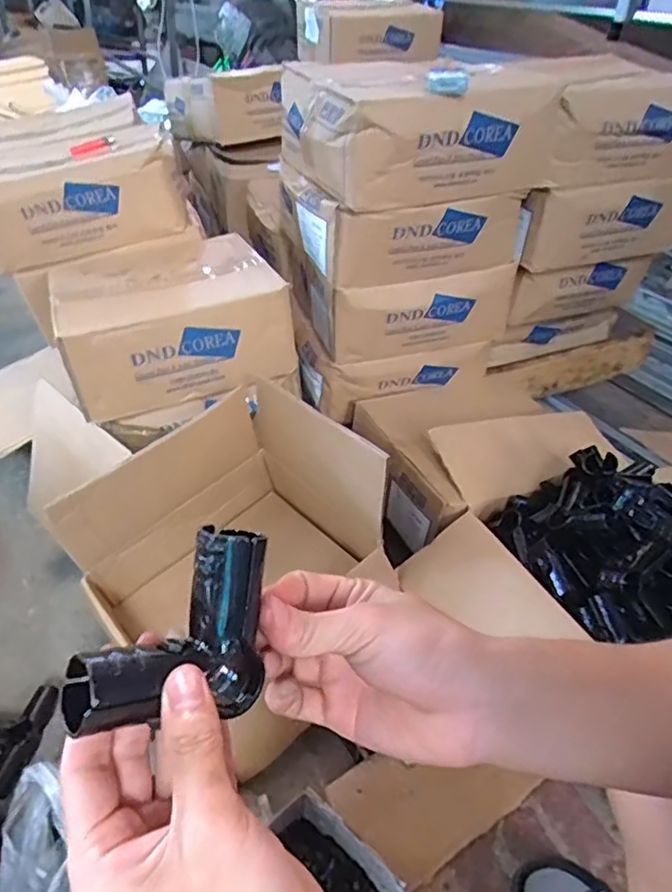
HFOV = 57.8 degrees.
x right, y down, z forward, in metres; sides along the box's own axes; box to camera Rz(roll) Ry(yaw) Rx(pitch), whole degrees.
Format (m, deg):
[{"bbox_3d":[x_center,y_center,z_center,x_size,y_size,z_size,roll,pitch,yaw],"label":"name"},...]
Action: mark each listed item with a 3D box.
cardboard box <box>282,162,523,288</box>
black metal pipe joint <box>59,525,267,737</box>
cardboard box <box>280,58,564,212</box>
[{"bbox_3d":[0.115,-0.358,0.977,0.333,0.117,0.206,-14,40,-21],"label":"cardboard box"},{"bbox_3d":[-0.066,0.087,0.270,0.099,0.068,0.032,-47,24,-28],"label":"black metal pipe joint"},{"bbox_3d":[0.140,-0.479,0.917,0.374,0.148,0.272,-10,39,-18],"label":"cardboard box"}]

